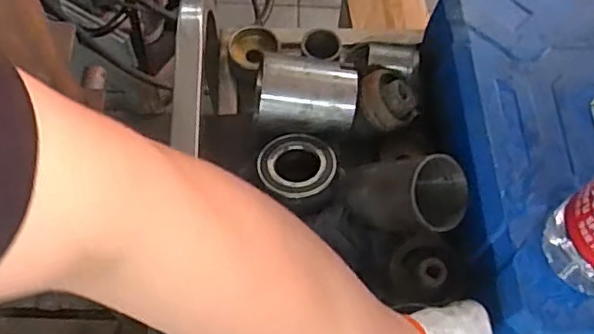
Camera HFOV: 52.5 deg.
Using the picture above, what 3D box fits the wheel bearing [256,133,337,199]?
[{"bbox_3d":[0.000,-0.002,0.621,0.077,0.022,0.075,1,64,-2],"label":"wheel bearing"}]

